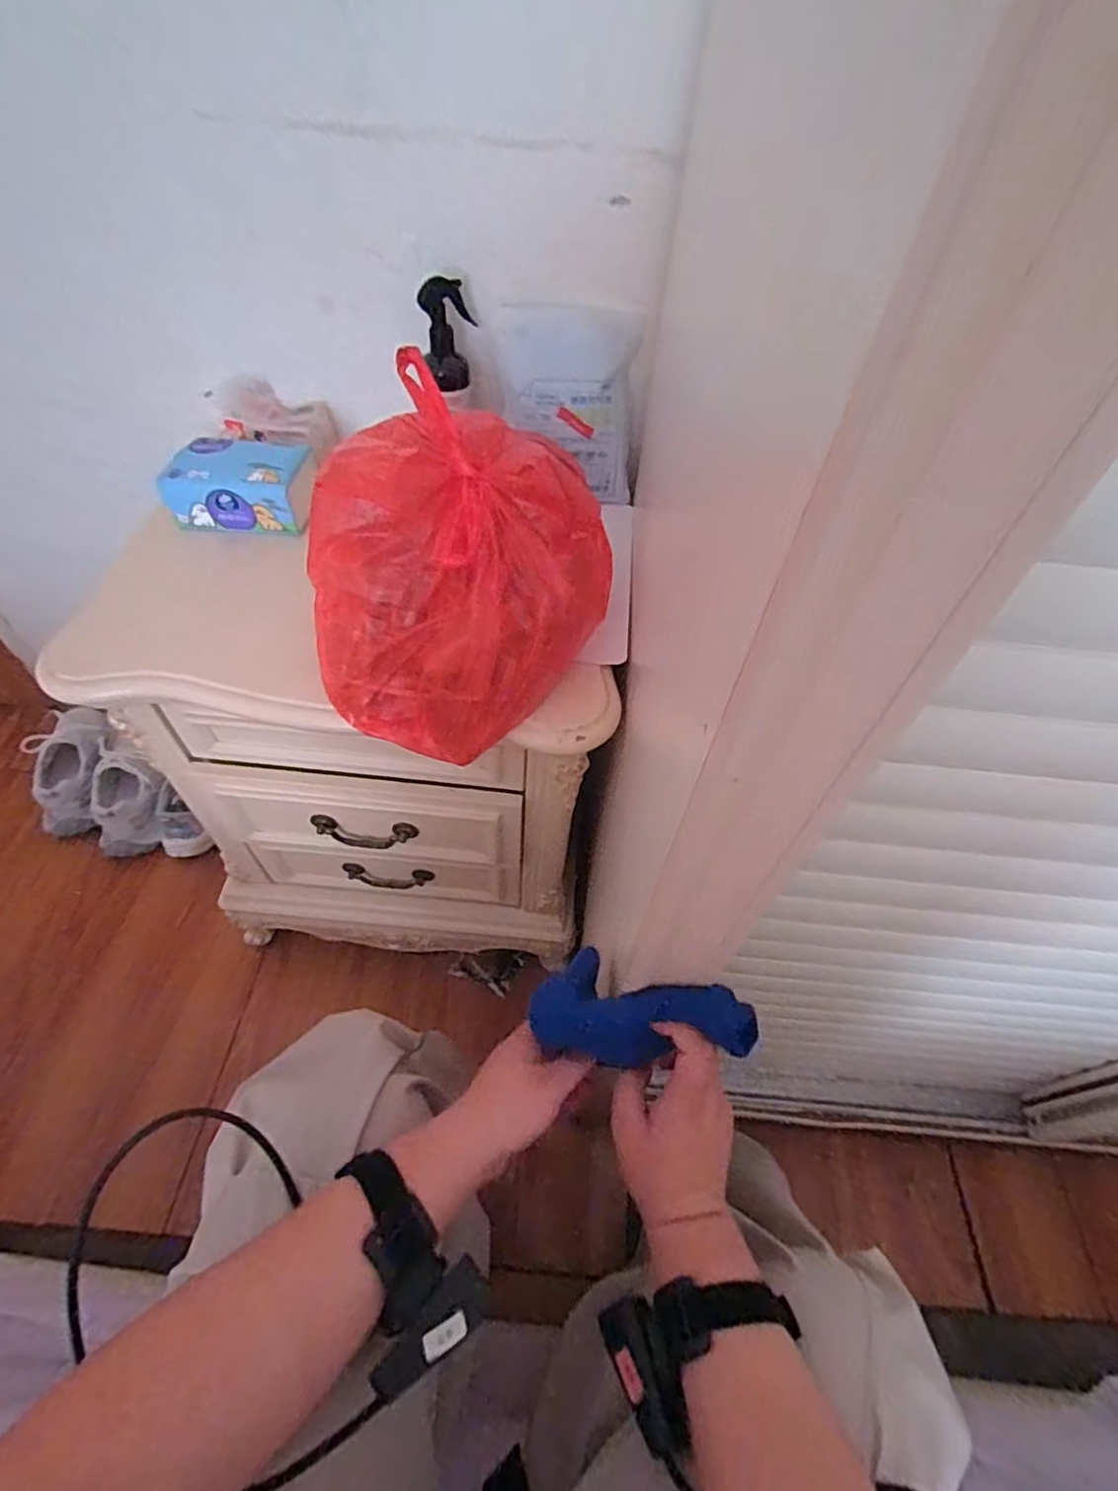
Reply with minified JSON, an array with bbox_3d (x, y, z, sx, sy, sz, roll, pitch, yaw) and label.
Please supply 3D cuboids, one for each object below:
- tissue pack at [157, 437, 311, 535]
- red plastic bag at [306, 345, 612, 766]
[{"bbox_3d":[-0.344,-0.283,0.690,0.137,0.061,0.100,9,52,3],"label":"tissue pack"},{"bbox_3d":[-0.098,-0.141,0.534,0.232,0.188,0.231,-36,63,-28],"label":"red plastic bag"}]

